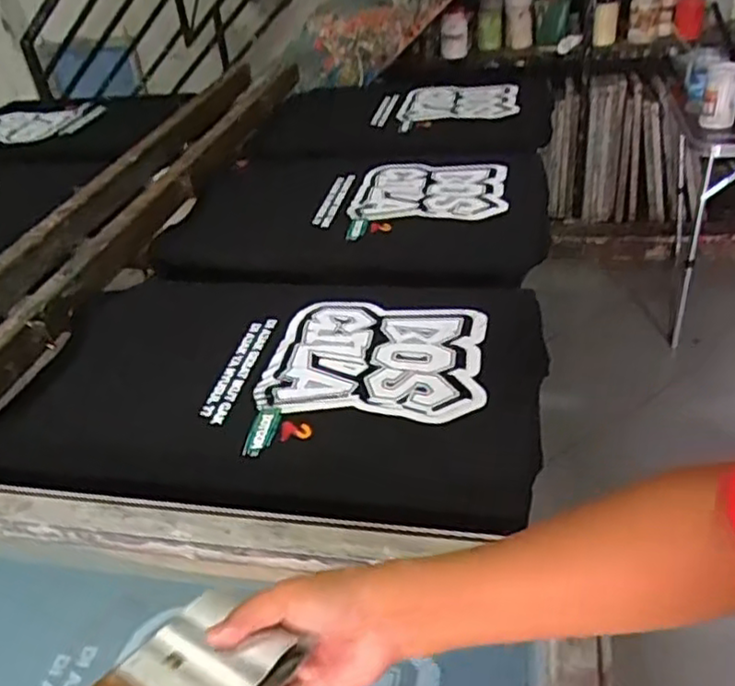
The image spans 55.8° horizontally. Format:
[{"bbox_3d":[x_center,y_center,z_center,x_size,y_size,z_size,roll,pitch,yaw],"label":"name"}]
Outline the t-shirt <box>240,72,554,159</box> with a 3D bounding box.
[{"bbox_3d":[0.096,-0.543,1.655,0.663,0.076,0.440,6,36,17],"label":"t-shirt"}]

